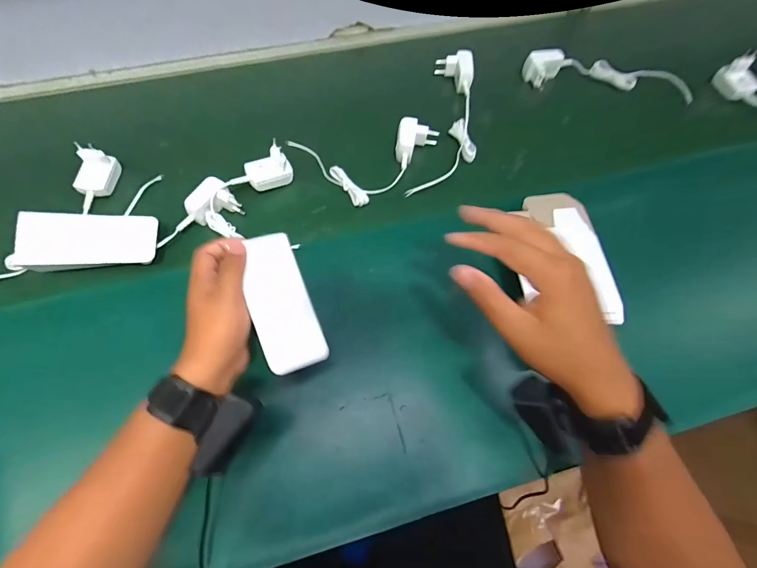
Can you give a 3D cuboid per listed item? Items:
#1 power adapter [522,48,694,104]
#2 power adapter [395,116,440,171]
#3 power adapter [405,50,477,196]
[{"bbox_3d":[0.389,-0.357,0.625,0.268,0.045,0.061,9,64,4],"label":"power adapter"},{"bbox_3d":[0.054,-0.207,0.547,0.058,0.033,0.079,14,64,7],"label":"power adapter"},{"bbox_3d":[0.115,-0.259,0.578,0.086,0.044,0.296,11,64,5],"label":"power adapter"}]

